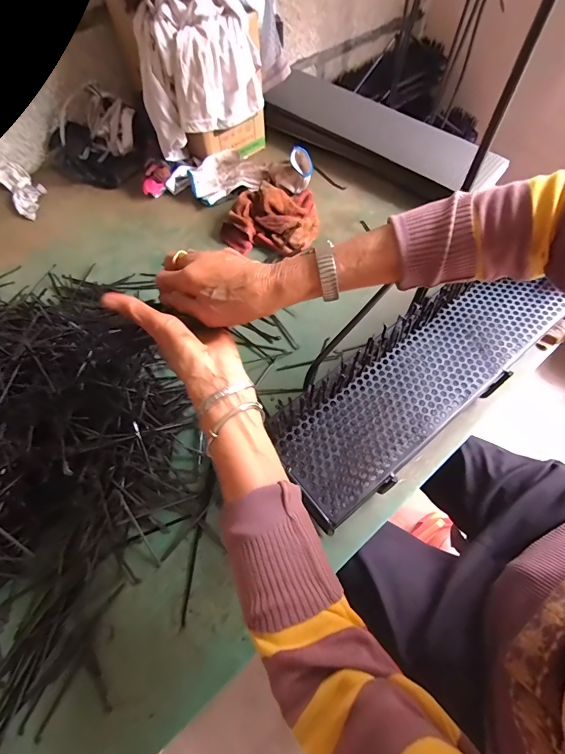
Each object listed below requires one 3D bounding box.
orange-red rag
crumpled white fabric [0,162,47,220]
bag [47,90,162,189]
[{"bbox_3d":[-0.023,-0.313,0.695,0.189,0.052,0.165,4,61,3],"label":"orange-red rag"},{"bbox_3d":[-0.561,-0.408,0.768,0.069,0.026,0.172,-36,66,-17],"label":"crumpled white fabric"},{"bbox_3d":[-0.399,-0.524,0.781,0.246,0.110,0.178,-1,61,0],"label":"bag"}]

